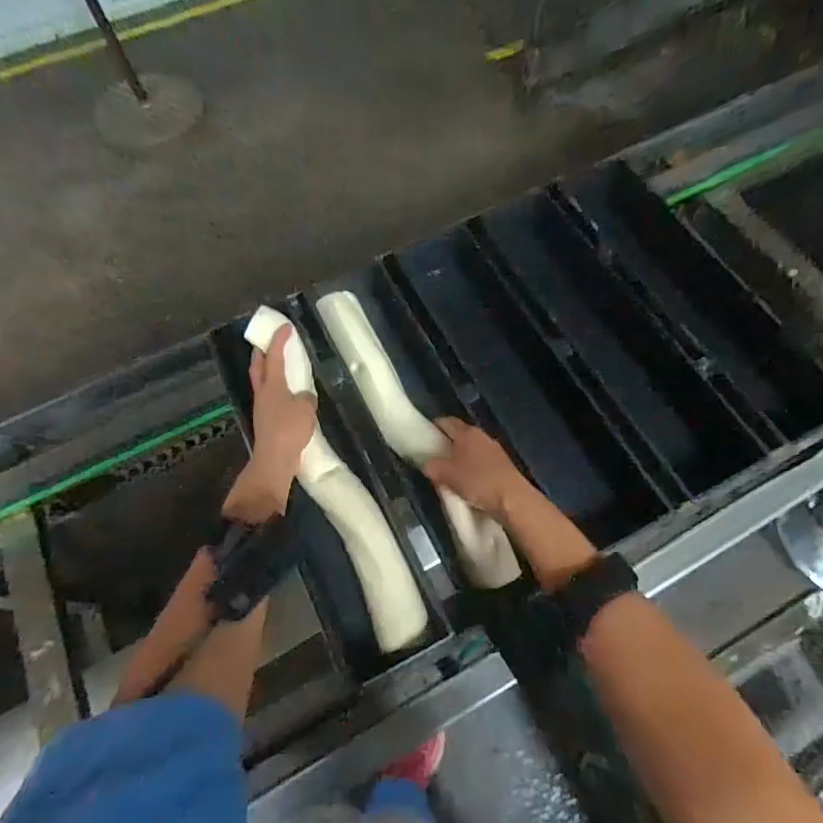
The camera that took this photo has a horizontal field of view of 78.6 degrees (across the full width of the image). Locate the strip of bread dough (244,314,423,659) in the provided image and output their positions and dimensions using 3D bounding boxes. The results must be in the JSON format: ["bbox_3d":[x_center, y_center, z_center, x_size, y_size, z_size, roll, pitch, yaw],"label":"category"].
[{"bbox_3d":[-0.079,0.049,0.478,0.052,0.033,0.342,-25,71,-9],"label":"strip of bread dough"}]

